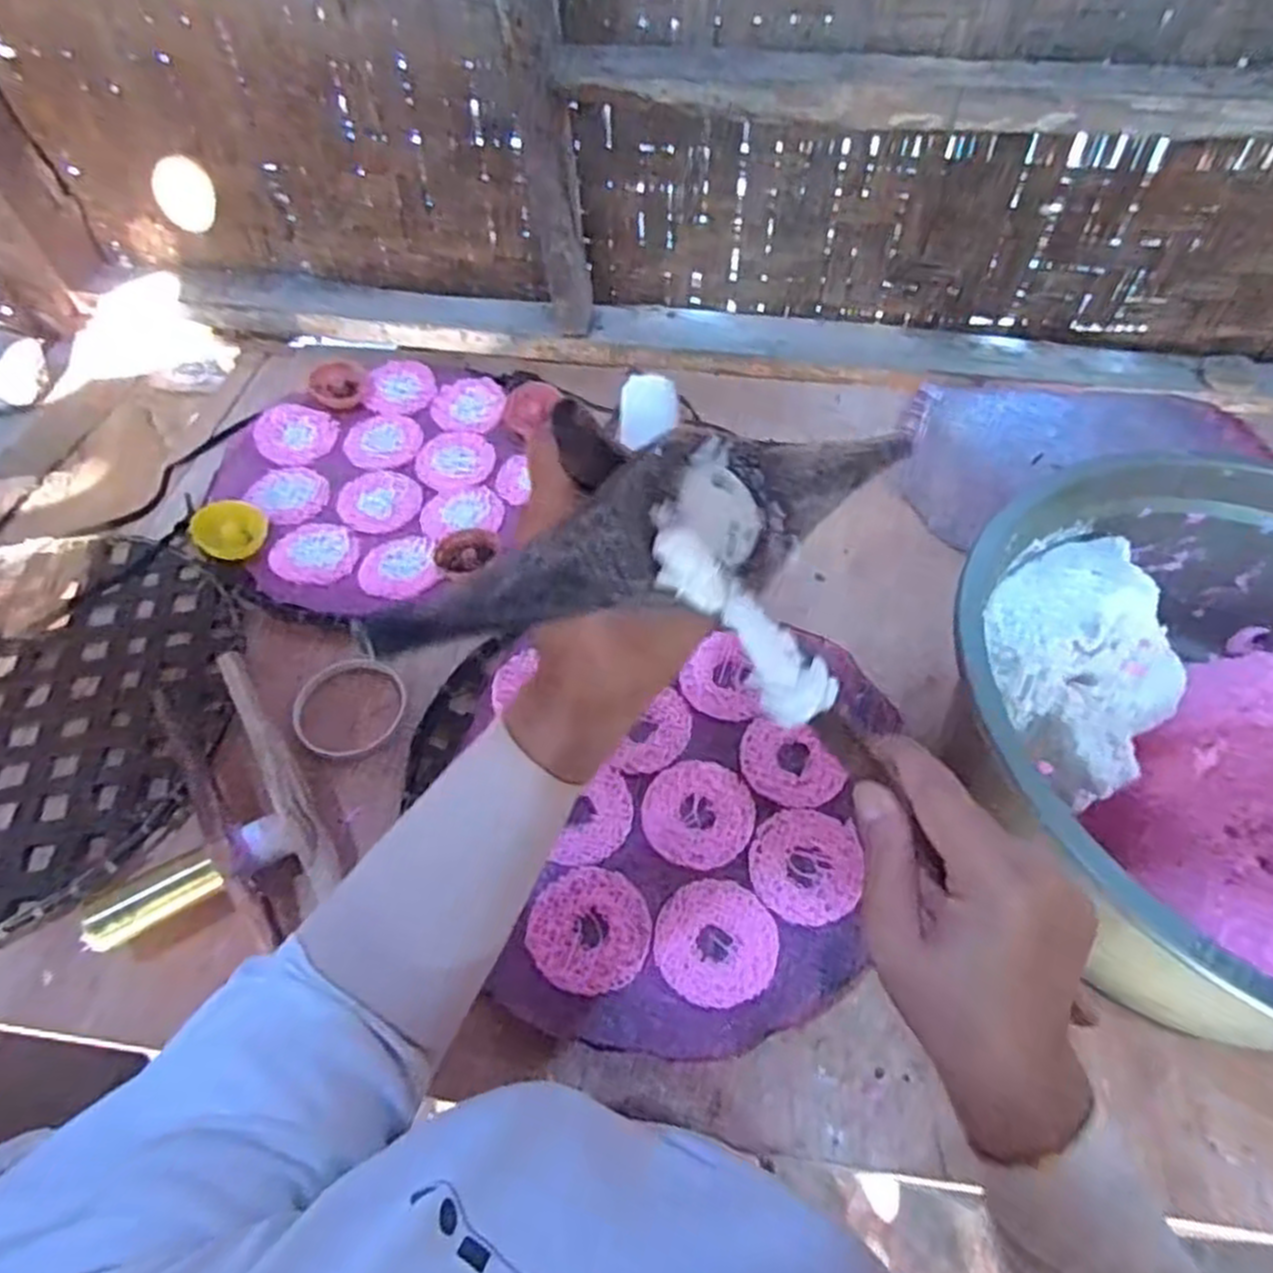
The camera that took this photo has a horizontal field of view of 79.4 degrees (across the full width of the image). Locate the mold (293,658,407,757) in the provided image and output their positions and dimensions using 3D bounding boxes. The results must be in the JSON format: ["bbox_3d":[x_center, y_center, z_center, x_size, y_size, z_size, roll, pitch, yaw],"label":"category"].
[{"bbox_3d":[-0.235,0.054,0.626,0.088,0.014,0.093,0,55,1],"label":"mold"}]

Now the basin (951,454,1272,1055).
[{"bbox_3d":[0.412,0.073,0.509,0.417,0.142,0.394,3,55,3],"label":"basin"}]

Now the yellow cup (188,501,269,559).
[{"bbox_3d":[-0.379,-0.099,0.721,0.061,0.024,0.069,-36,61,-22],"label":"yellow cup"}]

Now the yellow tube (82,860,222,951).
[{"bbox_3d":[-0.313,0.173,0.496,0.081,0.018,0.017,-30,59,-19],"label":"yellow tube"}]

